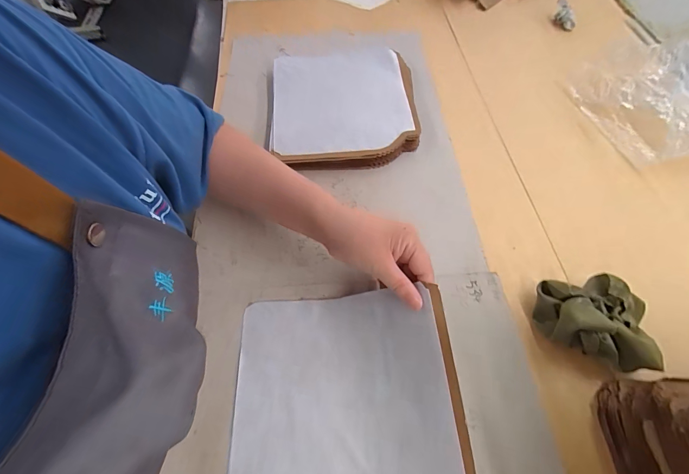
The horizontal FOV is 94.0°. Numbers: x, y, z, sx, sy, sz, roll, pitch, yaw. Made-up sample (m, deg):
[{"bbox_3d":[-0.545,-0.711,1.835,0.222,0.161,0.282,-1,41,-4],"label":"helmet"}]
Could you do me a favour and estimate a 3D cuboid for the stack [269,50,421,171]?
[{"bbox_3d":[-0.001,-0.211,0.506,0.220,0.039,0.246,-3,61,-2],"label":"stack"}]

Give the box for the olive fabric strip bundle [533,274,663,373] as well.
[{"bbox_3d":[0.259,0.083,0.333,0.096,0.059,0.091,12,61,6],"label":"olive fabric strip bundle"}]

